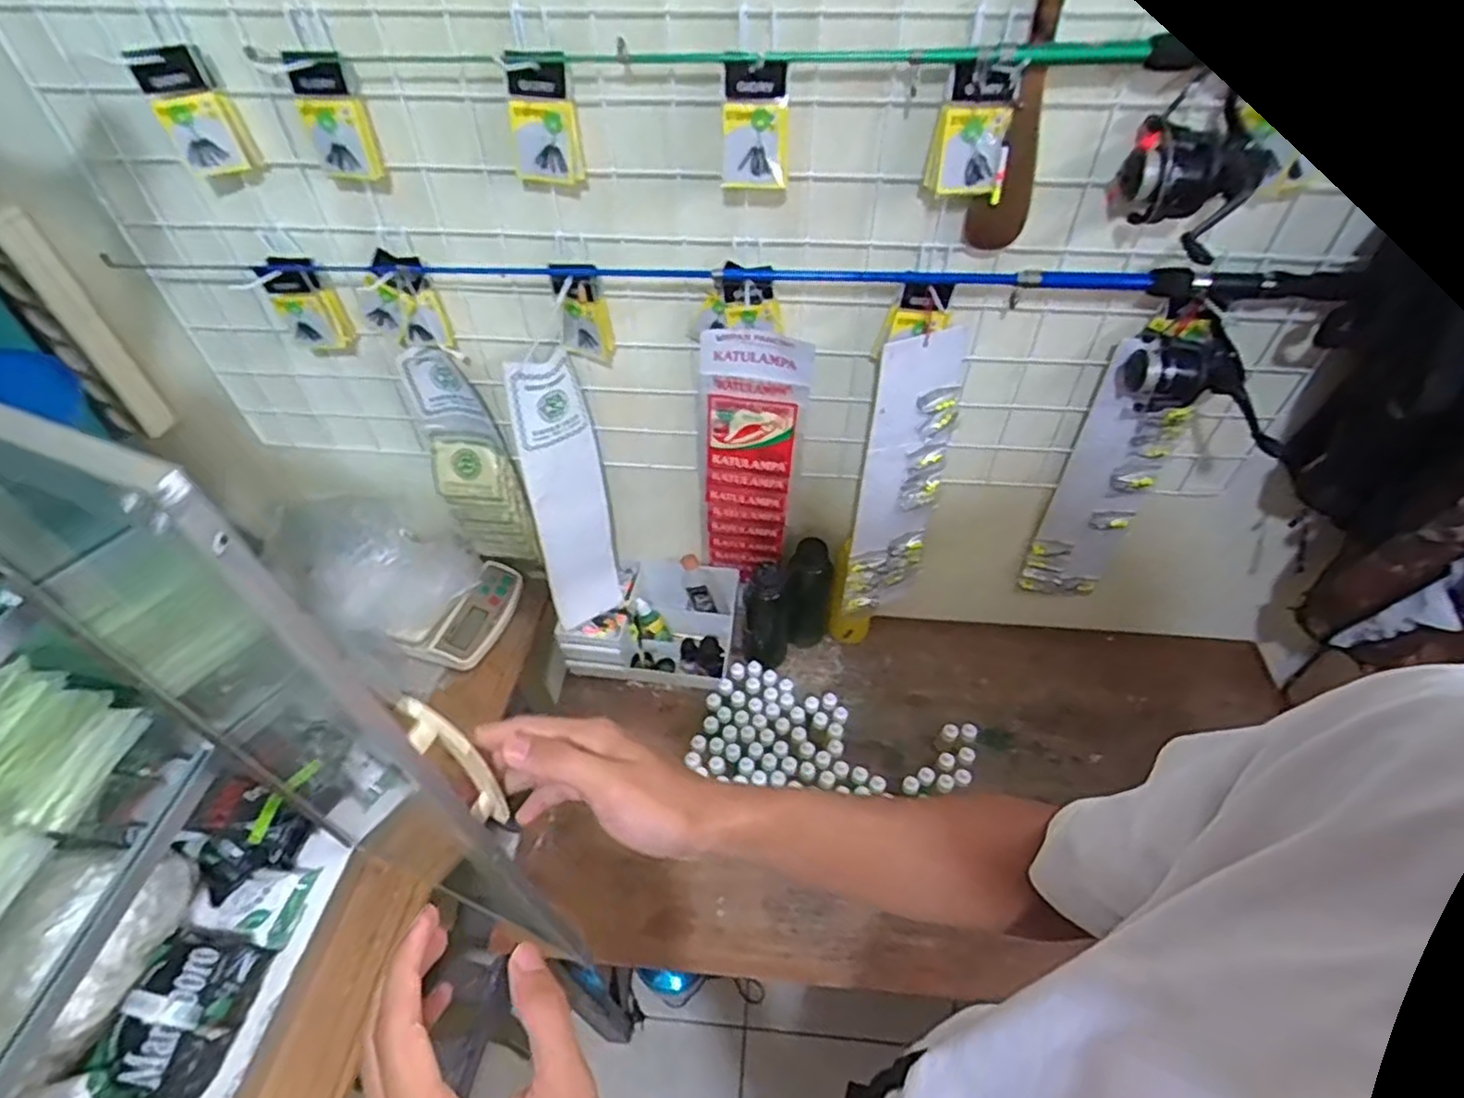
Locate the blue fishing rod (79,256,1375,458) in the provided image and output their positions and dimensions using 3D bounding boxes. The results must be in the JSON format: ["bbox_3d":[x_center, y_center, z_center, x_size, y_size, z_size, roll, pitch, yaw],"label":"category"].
[{"bbox_3d":[0.004,-0.228,0.722,1.039,0.139,0.086,7,49,8],"label":"blue fishing rod"}]

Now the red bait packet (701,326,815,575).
[{"bbox_3d":[0.025,-0.094,0.872,0.115,0.364,0.034,1,49,2],"label":"red bait packet"}]

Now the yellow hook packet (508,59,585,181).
[{"bbox_3d":[-0.160,-0.358,0.618,0.059,0.091,0.016,7,45,9],"label":"yellow hook packet"}]

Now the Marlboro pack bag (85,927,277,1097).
[{"bbox_3d":[-0.489,0.410,0.641,0.083,0.063,0.138,7,49,8],"label":"Marlboro pack bag"}]

